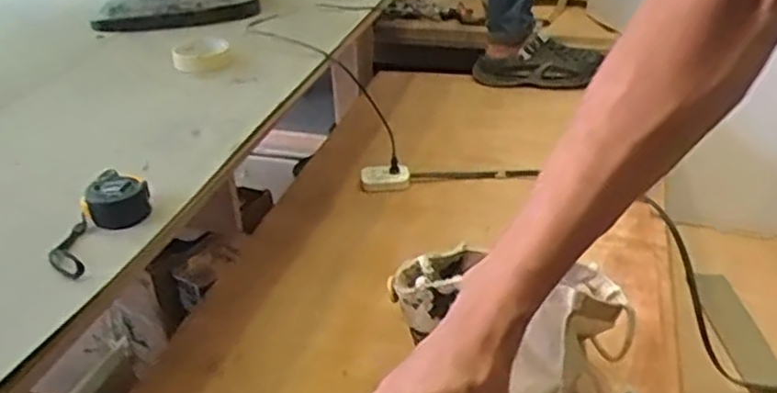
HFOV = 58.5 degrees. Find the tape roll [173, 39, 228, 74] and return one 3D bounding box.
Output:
[{"bbox_3d":[-0.264,-0.200,0.978,0.076,0.025,0.082,-9,31,-11],"label":"tape roll"}]

